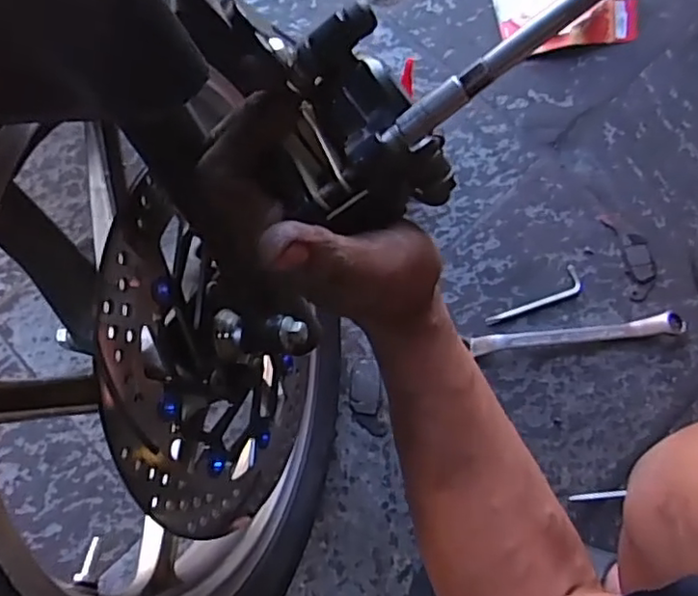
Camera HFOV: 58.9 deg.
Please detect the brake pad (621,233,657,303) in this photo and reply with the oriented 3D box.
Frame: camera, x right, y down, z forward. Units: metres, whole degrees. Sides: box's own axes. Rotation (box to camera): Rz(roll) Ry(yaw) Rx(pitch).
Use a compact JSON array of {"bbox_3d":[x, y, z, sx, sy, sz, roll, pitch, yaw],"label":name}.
[{"bbox_3d":[0.330,-0.035,0.701,0.032,0.004,0.079,-2,73,-1],"label":"brake pad"}]

